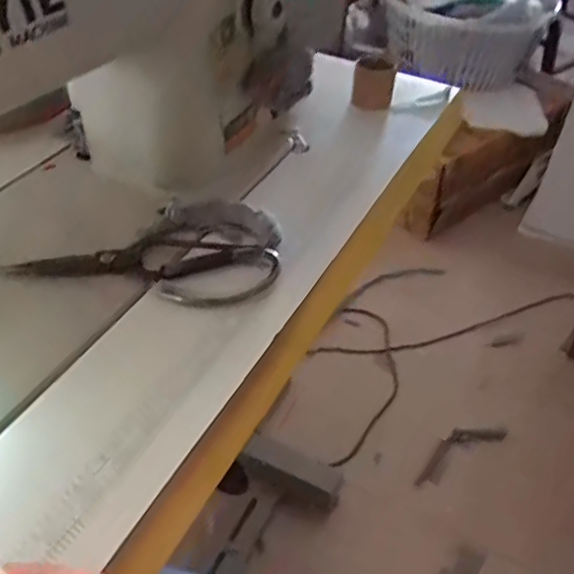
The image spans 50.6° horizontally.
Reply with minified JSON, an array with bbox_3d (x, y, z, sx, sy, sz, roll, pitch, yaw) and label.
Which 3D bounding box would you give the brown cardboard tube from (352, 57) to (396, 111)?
[{"bbox_3d":[0.092,-0.215,0.641,0.042,0.049,0.042,8,44,6],"label":"brown cardboard tube"}]

